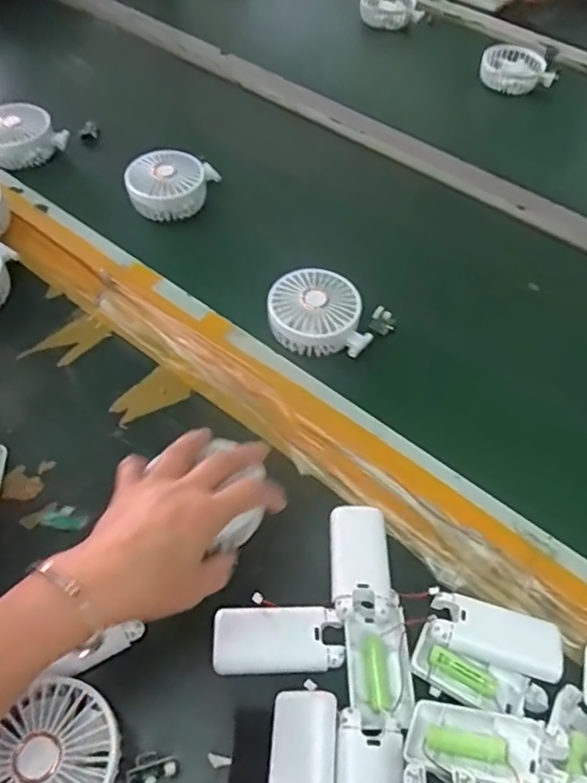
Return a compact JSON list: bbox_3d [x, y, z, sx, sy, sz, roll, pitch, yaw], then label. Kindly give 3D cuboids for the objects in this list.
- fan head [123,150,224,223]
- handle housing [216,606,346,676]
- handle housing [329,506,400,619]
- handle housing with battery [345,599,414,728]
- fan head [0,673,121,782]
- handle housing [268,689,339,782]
[{"bbox_3d":[-0.146,-0.240,0.694,0.084,0.049,0.097,27,58,17],"label":"fan head"},{"bbox_3d":[-0.011,0.180,0.429,0.091,0.010,0.045,-1,54,-2],"label":"handle housing"},{"bbox_3d":[0.052,0.126,0.456,0.047,0.014,0.084,0,54,-1],"label":"handle housing"},{"bbox_3d":[0.060,0.189,0.416,0.043,0.019,0.078,1,54,0],"label":"handle housing with battery"},{"bbox_3d":[-0.142,0.229,0.362,0.090,0.044,0.087,13,55,8],"label":"fan head"},{"bbox_3d":[0.005,0.240,0.372,0.040,0.025,0.092,5,55,2],"label":"handle housing"}]

